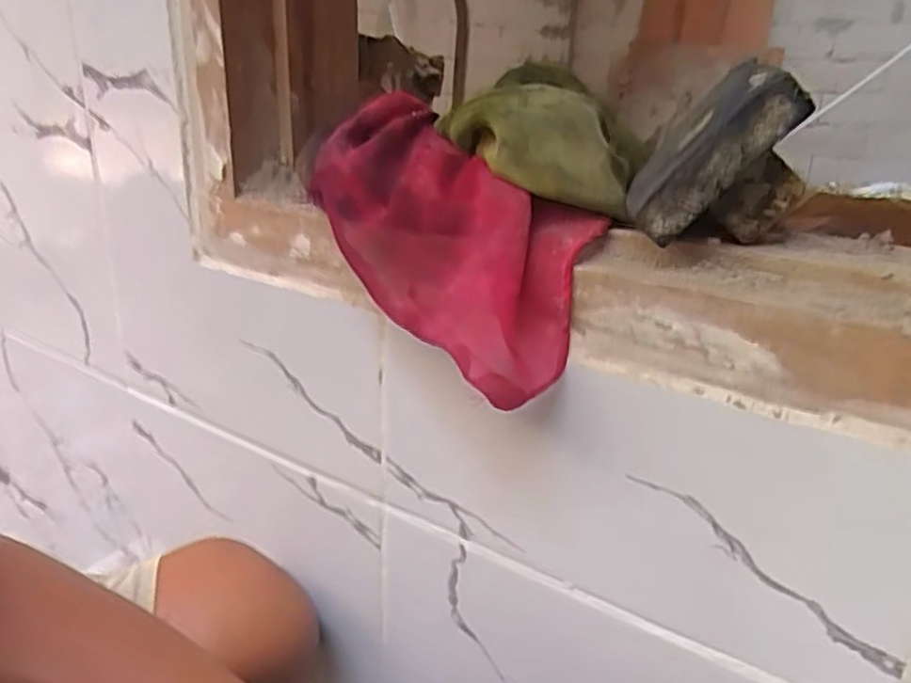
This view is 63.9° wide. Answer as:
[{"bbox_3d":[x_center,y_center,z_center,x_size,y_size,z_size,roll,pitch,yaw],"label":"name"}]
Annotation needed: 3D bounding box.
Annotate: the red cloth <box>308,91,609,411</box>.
[{"bbox_3d":[-0.008,-0.059,0.357,0.078,0.073,0.198,-14,51,-35],"label":"red cloth"}]

